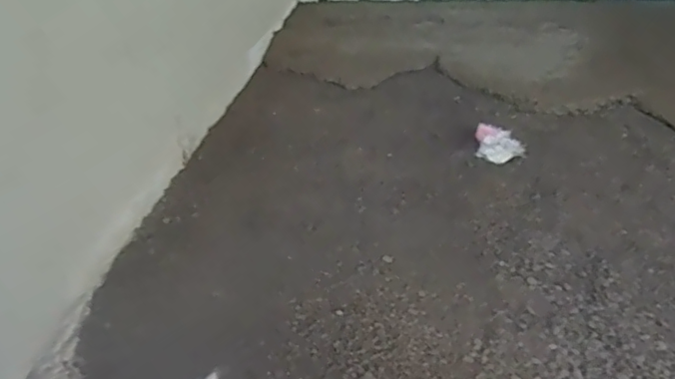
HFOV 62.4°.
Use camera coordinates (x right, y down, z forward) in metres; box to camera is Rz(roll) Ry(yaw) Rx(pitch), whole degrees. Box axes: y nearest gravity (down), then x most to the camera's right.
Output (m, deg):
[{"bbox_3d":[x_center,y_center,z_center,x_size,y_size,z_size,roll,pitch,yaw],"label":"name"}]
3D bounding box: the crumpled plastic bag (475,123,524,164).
[{"bbox_3d":[0.410,-0.114,1.404,0.122,0.062,0.093,4,35,10],"label":"crumpled plastic bag"}]

